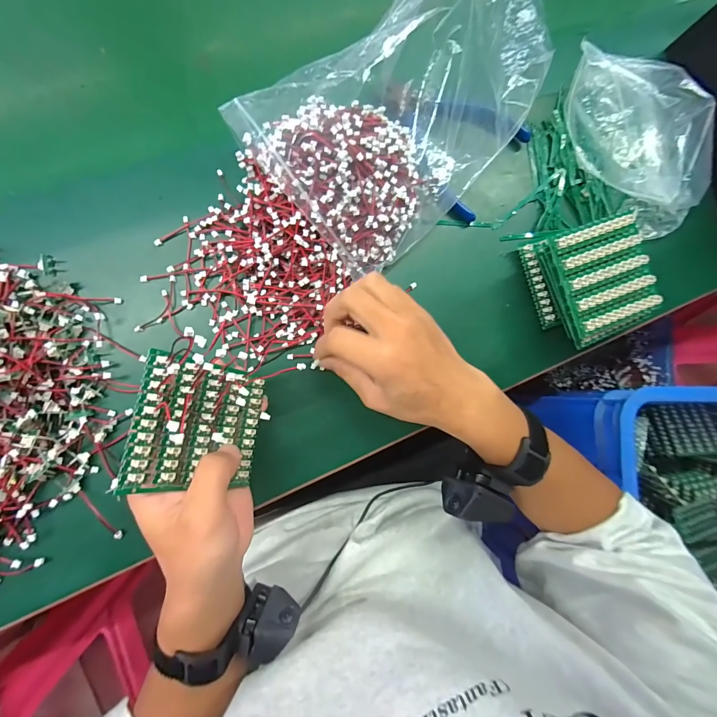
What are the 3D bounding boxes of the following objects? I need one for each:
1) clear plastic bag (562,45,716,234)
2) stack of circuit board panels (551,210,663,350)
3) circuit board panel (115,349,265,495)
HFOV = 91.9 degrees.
[{"bbox_3d":[0.254,-0.195,0.315,0.080,0.059,0.174,-34,92,-9],"label":"clear plastic bag"},{"bbox_3d":[0.209,-0.066,0.308,0.082,0.045,0.096,-19,90,-9],"label":"stack of circuit board panels"},{"bbox_3d":[-0.102,0.044,0.229,0.086,0.005,0.080,21,73,-52],"label":"circuit board panel"}]

